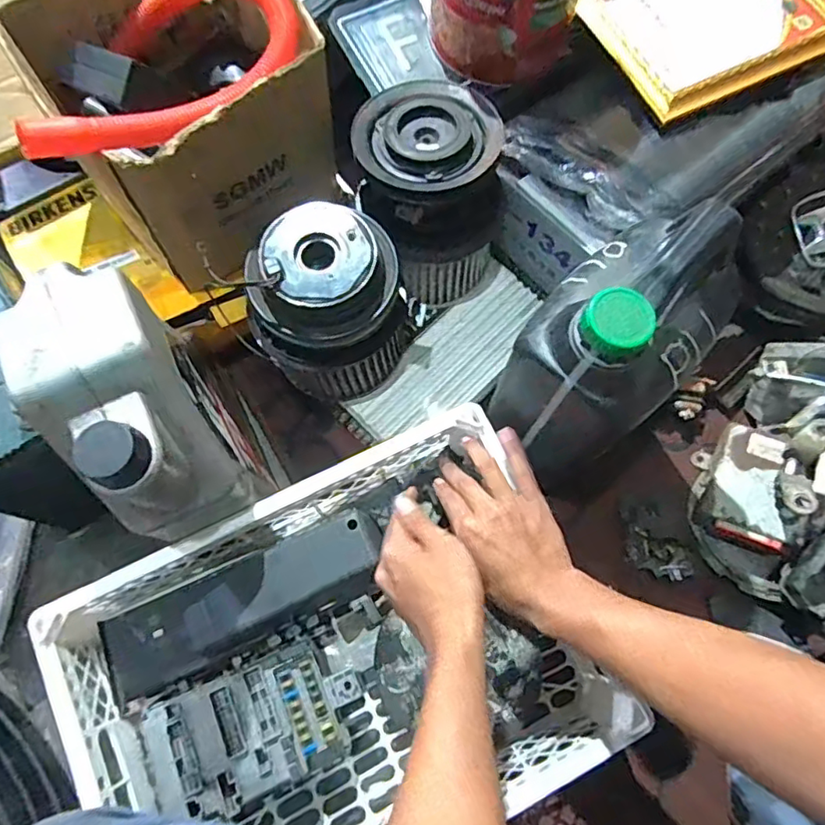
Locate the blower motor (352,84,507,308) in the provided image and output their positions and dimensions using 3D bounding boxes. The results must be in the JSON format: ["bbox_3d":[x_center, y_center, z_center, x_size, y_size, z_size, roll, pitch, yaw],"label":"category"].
[{"bbox_3d":[0.020,-0.223,0.629,0.155,0.186,0.143,9,71,2],"label":"blower motor"}]

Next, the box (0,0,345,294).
[{"bbox_3d":[-0.219,-0.290,0.561,0.238,0.172,0.232,-36,75,-12],"label":"box"}]

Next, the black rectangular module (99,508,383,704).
[{"bbox_3d":[-0.155,0.184,0.554,0.269,0.045,0.086,-22,73,-8],"label":"black rectangular module"}]

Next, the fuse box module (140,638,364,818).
[{"bbox_3d":[-0.141,0.287,0.532,0.182,0.036,0.107,-21,72,-8],"label":"fuse box module"}]

